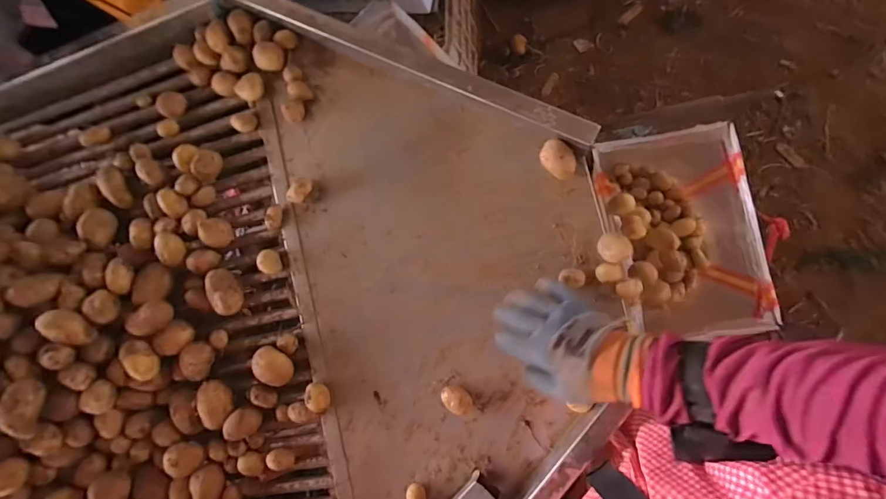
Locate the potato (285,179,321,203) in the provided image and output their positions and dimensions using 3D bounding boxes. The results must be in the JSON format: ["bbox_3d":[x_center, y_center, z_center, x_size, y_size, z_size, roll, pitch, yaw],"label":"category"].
[{"bbox_3d":[-0.198,-0.083,0.592,0.035,0.033,0.033,3,90,15],"label":"potato"}]

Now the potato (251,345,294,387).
[{"bbox_3d":[-0.242,0.165,0.601,0.057,0.040,0.046,27,96,14],"label":"potato"}]

